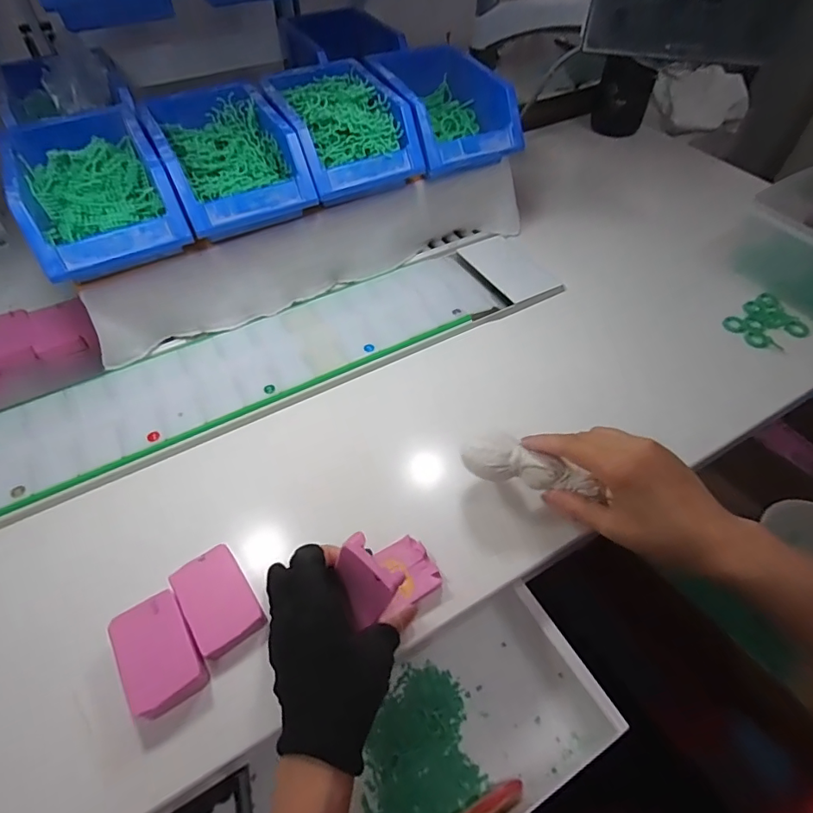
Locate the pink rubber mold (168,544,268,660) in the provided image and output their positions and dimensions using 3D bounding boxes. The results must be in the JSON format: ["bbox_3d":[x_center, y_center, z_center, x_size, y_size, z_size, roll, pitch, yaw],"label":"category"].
[{"bbox_3d":[-0.141,0.144,0.365,0.046,0.017,0.070,-30,58,-21],"label":"pink rubber mold"}]

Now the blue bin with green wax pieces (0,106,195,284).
[{"bbox_3d":[-0.294,-0.206,0.463,0.123,0.078,0.186,-24,56,-17],"label":"blue bin with green wax pieces"}]

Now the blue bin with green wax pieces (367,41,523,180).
[{"bbox_3d":[0.040,-0.354,0.573,0.125,0.062,0.185,-21,55,-16],"label":"blue bin with green wax pieces"}]

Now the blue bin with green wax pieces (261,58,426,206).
[{"bbox_3d":[-0.071,-0.307,0.540,0.127,0.070,0.179,-19,54,-14],"label":"blue bin with green wax pieces"}]

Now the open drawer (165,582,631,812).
[{"bbox_3d":[-0.057,0.315,0.363,0.439,0.094,0.187,-25,56,-19],"label":"open drawer"}]

